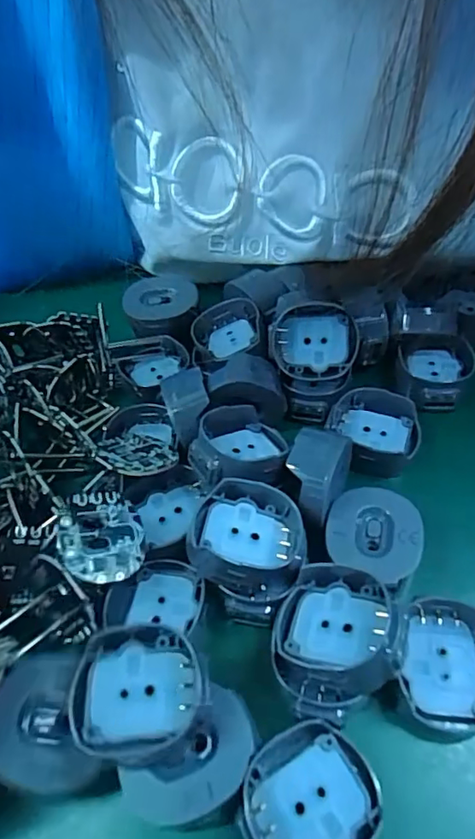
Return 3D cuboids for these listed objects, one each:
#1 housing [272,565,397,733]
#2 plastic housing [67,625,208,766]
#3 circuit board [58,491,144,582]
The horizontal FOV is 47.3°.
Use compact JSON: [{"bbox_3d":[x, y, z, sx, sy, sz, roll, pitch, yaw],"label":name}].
[{"bbox_3d":[0.021,0.049,0.124,0.026,0.010,0.033,-3,50,4],"label":"housing"},{"bbox_3d":[-0.020,0.059,0.117,0.027,0.010,0.025,0,50,7],"label":"plastic housing"},{"bbox_3d":[-0.035,0.030,0.139,0.020,0.004,0.023,3,59,-31],"label":"circuit board"}]

